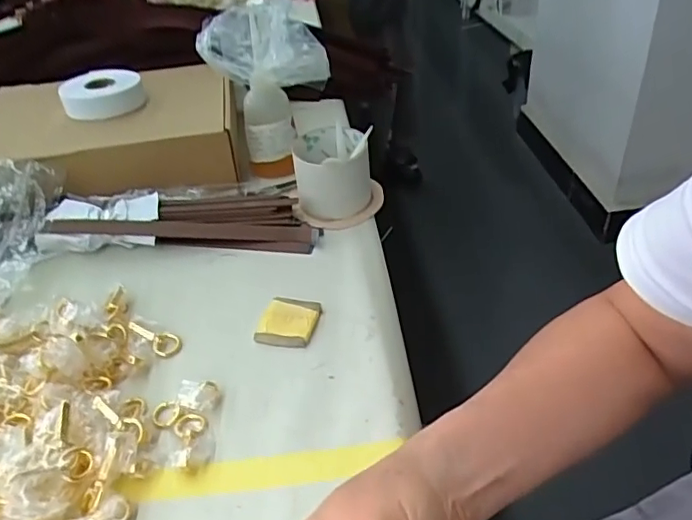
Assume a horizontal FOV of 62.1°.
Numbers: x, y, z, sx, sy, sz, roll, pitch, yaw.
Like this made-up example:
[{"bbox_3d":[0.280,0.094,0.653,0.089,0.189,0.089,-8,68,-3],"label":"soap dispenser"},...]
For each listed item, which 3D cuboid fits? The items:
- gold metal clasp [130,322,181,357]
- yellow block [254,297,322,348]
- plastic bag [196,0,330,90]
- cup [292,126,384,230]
[{"bbox_3d":[-0.161,0.066,0.485,0.047,0.006,0.022,29,43,3],"label":"gold metal clasp"},{"bbox_3d":[-0.049,0.052,0.494,0.047,0.012,0.053,2,38,12],"label":"yellow block"},{"bbox_3d":[-0.095,-0.234,0.624,0.142,0.085,0.059,13,41,24],"label":"plastic bag"},{"bbox_3d":[-0.013,-0.089,0.624,0.098,0.076,0.086,1,37,10],"label":"cup"}]

